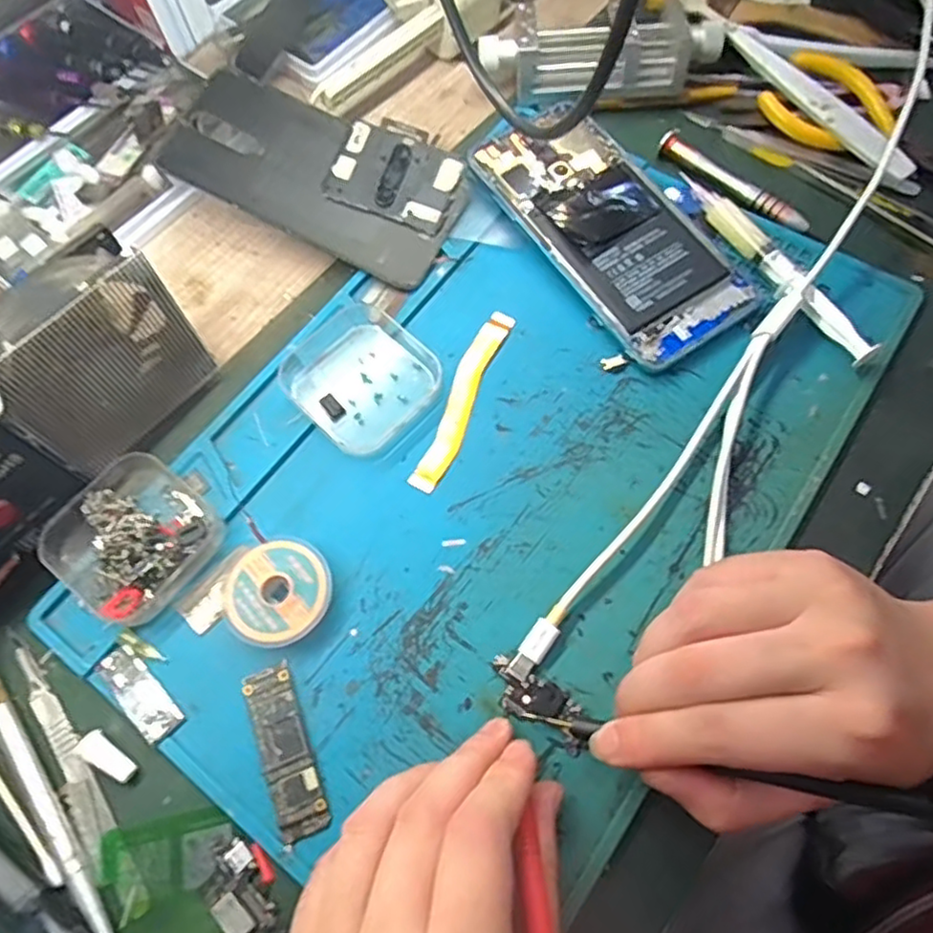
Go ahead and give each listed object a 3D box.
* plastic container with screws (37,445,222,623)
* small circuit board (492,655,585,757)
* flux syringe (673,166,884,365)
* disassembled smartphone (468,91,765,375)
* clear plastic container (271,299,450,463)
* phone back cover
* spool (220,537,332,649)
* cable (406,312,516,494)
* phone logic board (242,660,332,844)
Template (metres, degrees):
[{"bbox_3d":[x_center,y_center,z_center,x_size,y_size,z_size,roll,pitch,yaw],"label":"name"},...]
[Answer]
[{"bbox_3d":[-0.148,0.028,0.285,0.066,0.020,0.062,37,73,14],"label":"plastic container with screws"},{"bbox_3d":[0.028,0.094,0.260,0.045,0.005,0.020,32,72,19],"label":"small circuit board"},{"bbox_3d":[0.153,-0.104,0.328,0.013,0.014,0.137,-27,70,-9],"label":"flux syringe"},{"bbox_3d":[0.073,-0.125,0.342,0.074,0.015,0.159,-34,72,-12],"label":"disassembled smartphone"},{"bbox_3d":[-0.052,-0.045,0.319,0.071,0.012,0.064,41,74,15],"label":"clear plastic container"},{"bbox_3d":[-0.081,-0.159,0.355,0.156,0.007,0.076,26,79,3],"label":"phone back cover"},{"bbox_3d":[-0.079,0.054,0.278,0.041,0.011,0.045,0,68,1],"label":"spool"},{"bbox_3d":[-0.002,-0.034,0.317,0.017,0.004,0.101,20,70,9],"label":"cable"},{"bbox_3d":[-0.072,0.111,0.258,0.020,0.005,0.064,-22,70,-8],"label":"phone logic board"}]

